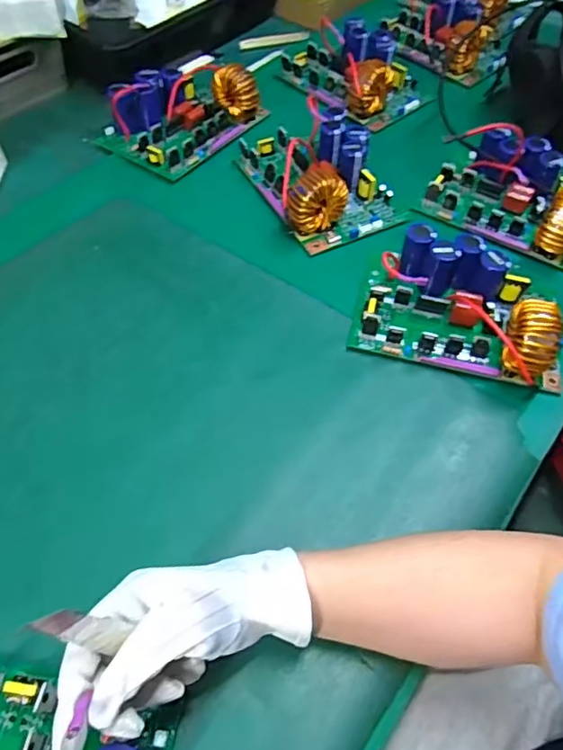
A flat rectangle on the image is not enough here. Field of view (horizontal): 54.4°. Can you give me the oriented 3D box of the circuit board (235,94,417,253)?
[{"bbox_3d":[0.048,-0.239,0.632,0.138,0.058,0.188,-22,59,-17],"label":"circuit board"}]

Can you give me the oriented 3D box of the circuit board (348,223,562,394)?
[{"bbox_3d":[0.177,-0.072,0.519,0.193,0.059,0.139,15,56,8],"label":"circuit board"}]

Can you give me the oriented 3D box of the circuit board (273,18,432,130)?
[{"bbox_3d":[0.103,-0.434,0.765,0.199,0.054,0.130,38,62,22],"label":"circuit board"}]

